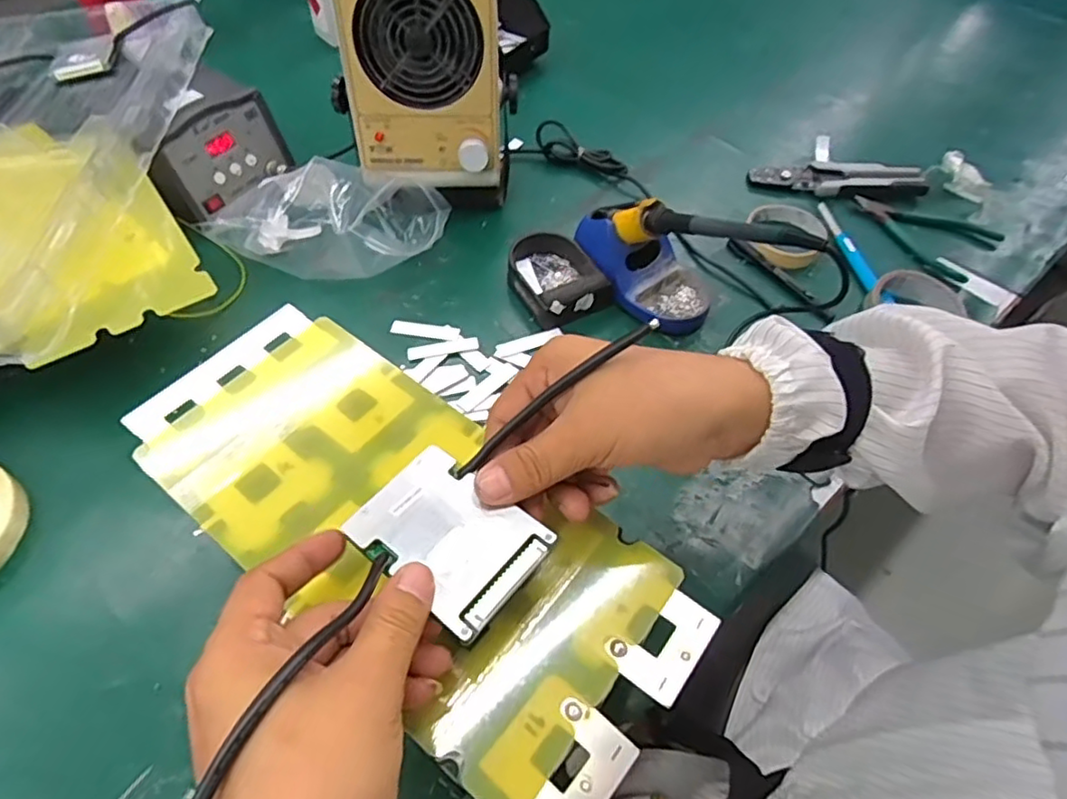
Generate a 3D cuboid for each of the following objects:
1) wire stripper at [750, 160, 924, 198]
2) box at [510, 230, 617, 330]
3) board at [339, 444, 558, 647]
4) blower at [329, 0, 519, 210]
[{"bbox_3d":[0.361,-0.265,0.741,0.200,0.017,0.054,6,56,2],"label":"wire stripper"},{"bbox_3d":[0.018,-0.125,0.625,0.079,0.033,0.112,-22,59,-16],"label":"box"},{"bbox_3d":[-0.038,0.061,0.284,0.080,0.005,0.059,34,60,22],"label":"board"},{"bbox_3d":[-0.102,-0.308,0.620,0.162,0.258,0.119,-7,56,-7],"label":"blower"}]

